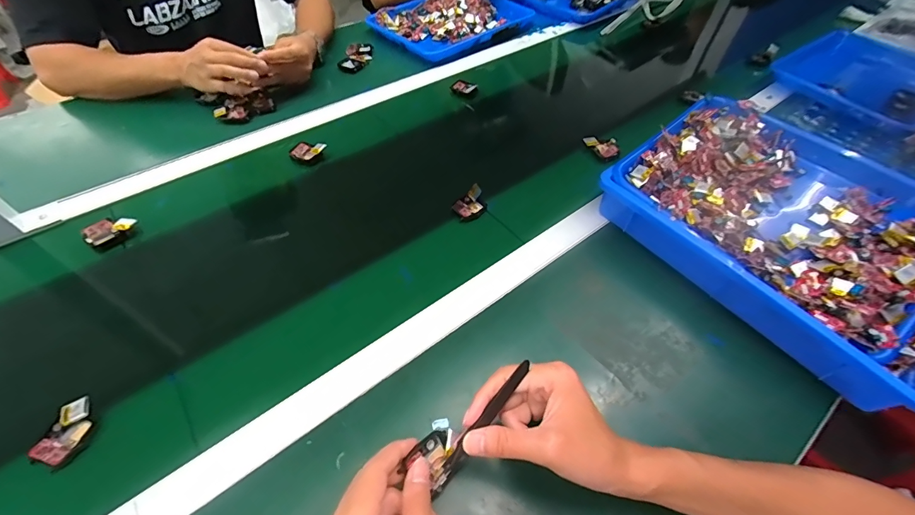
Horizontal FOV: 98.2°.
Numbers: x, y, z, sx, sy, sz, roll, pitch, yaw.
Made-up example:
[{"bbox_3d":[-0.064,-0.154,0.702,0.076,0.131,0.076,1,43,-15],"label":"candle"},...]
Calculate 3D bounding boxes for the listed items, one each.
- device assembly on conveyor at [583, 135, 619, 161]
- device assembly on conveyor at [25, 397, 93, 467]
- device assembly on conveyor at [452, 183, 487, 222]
[{"bbox_3d":[0.235,-0.182,0.644,0.026,0.023,0.060,-36,59,-28],"label":"device assembly on conveyor"},{"bbox_3d":[-0.354,0.159,0.360,0.032,0.023,0.054,11,50,8],"label":"device assembly on conveyor"},{"bbox_3d":[0.018,-0.076,0.543,0.042,0.029,0.035,-27,55,-22],"label":"device assembly on conveyor"}]

